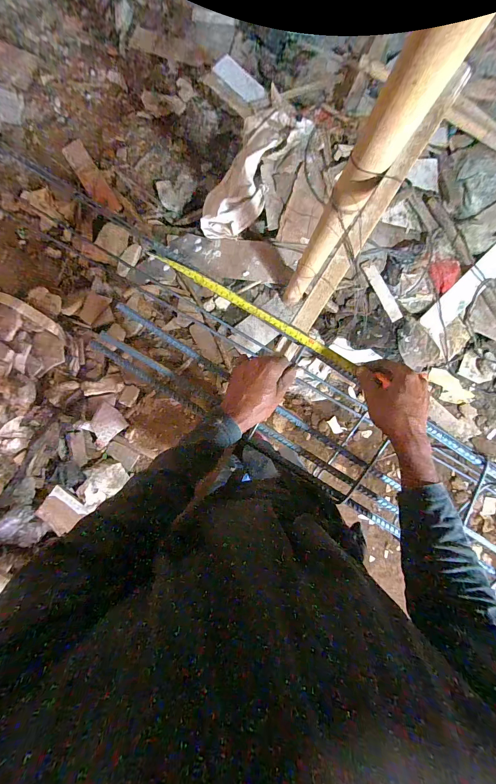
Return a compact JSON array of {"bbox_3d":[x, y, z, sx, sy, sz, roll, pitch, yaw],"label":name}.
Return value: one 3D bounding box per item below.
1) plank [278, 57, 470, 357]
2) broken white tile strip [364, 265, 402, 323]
[{"bbox_3d":[0.207,-0.291,0.509,0.037,0.023,0.539,32,90,-2],"label":"plank"},{"bbox_3d":[0.560,-0.408,1.264,0.053,0.008,0.249,-28,92,-1],"label":"broken white tile strip"}]

